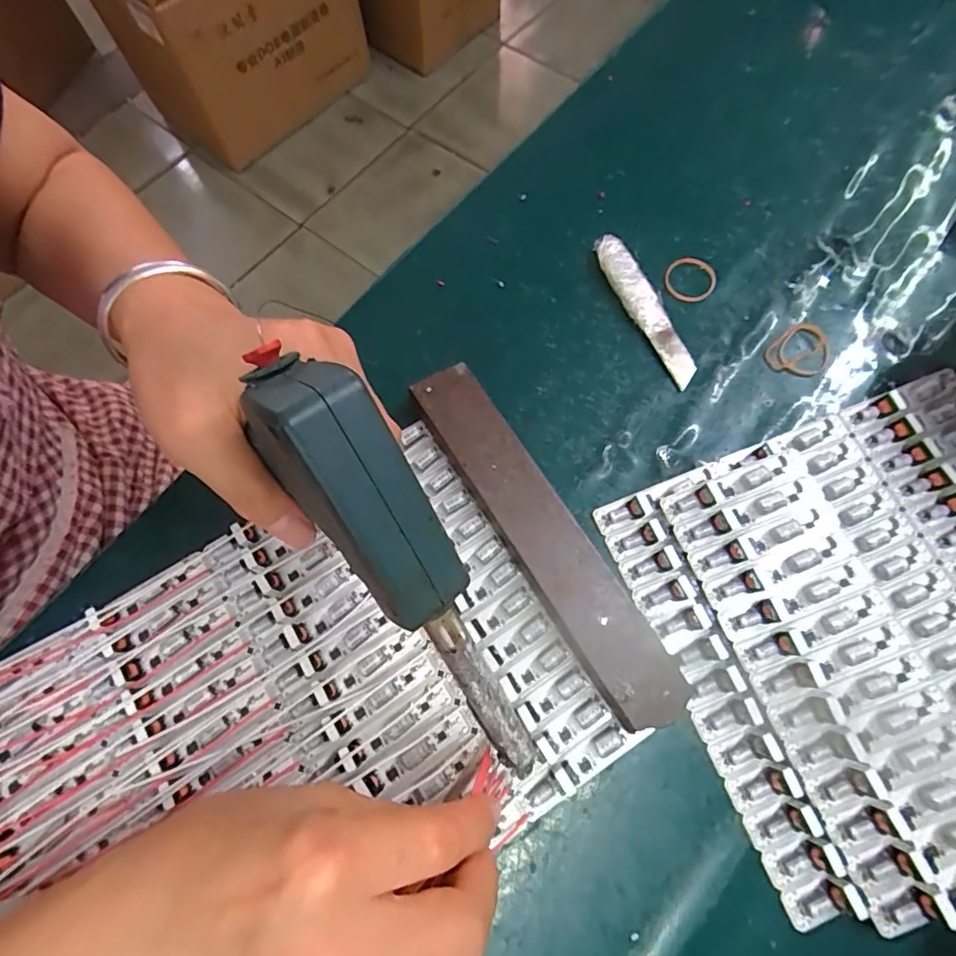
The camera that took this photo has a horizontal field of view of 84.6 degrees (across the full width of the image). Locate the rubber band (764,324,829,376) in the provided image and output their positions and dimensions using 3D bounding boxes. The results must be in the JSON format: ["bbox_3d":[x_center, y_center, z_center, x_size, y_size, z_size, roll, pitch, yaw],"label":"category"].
[{"bbox_3d":[0.187,-0.073,0.303,0.040,0.004,0.029,-39,75,-11],"label":"rubber band"}]

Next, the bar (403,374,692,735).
[{"bbox_3d":[0.031,0.028,0.262,0.036,0.020,0.197,-31,73,-9],"label":"bar"}]

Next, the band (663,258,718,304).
[{"bbox_3d":[0.131,-0.123,0.322,0.030,0.004,0.031,0,72,1],"label":"band"}]

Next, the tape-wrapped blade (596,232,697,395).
[{"bbox_3d":[0.100,-0.101,0.311,0.018,0.016,0.103,-27,73,-7],"label":"tape-wrapped blade"}]

